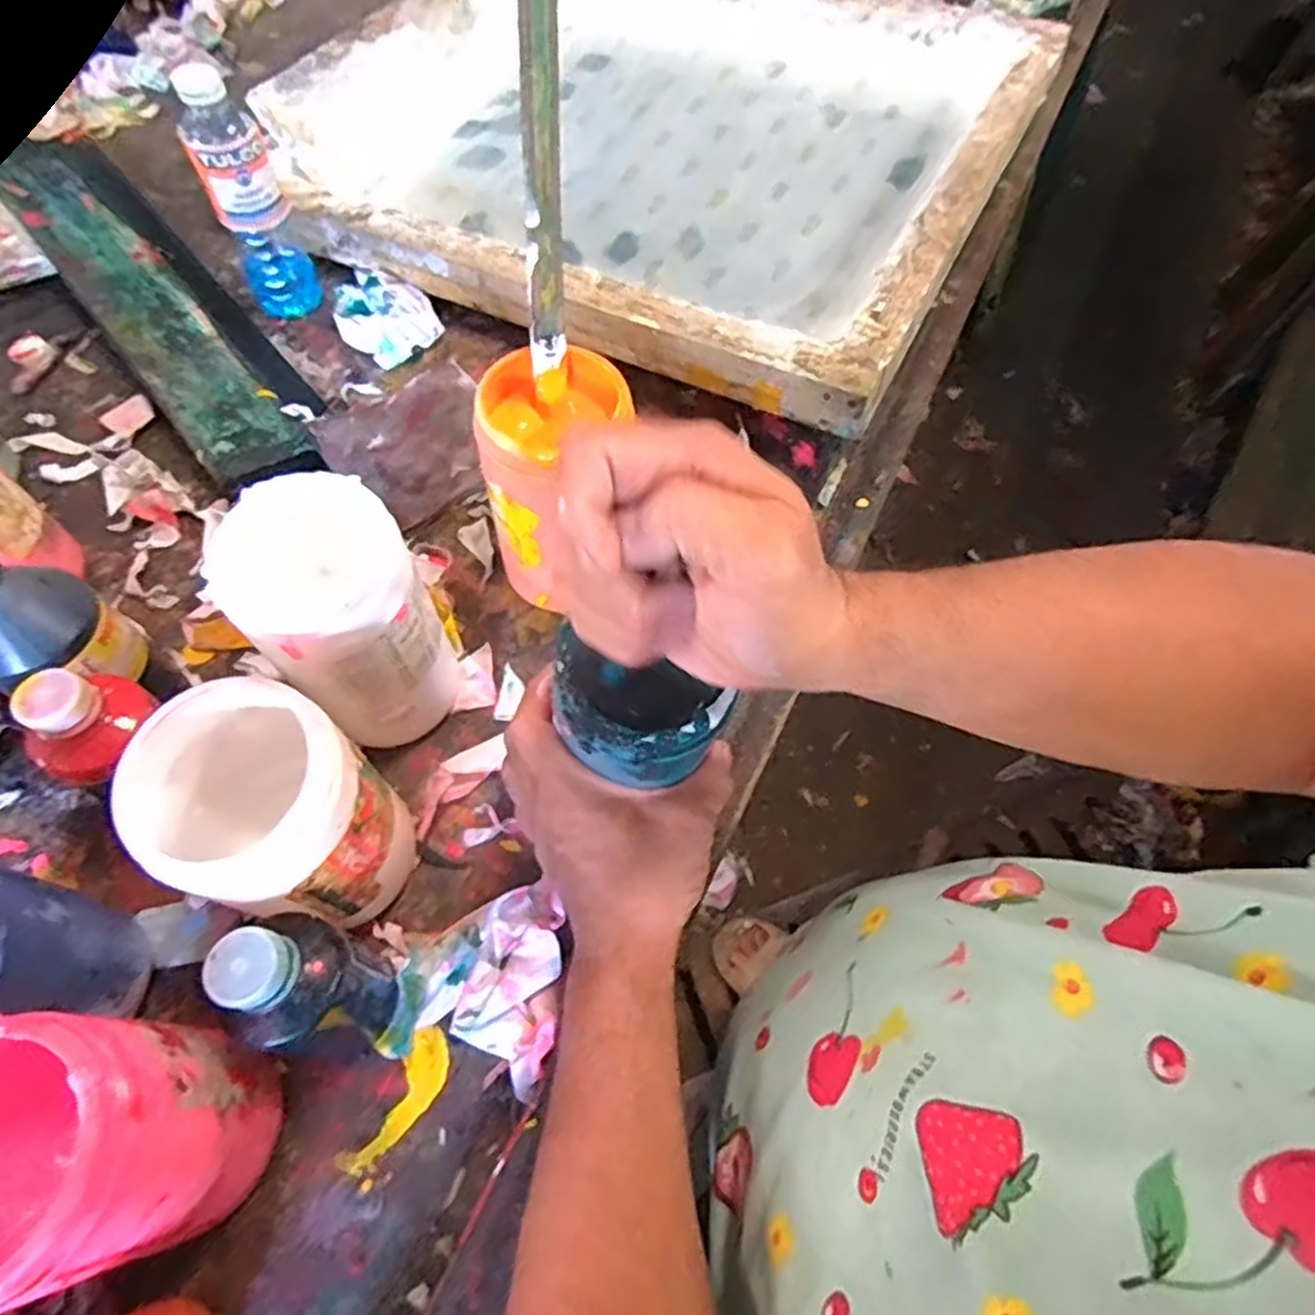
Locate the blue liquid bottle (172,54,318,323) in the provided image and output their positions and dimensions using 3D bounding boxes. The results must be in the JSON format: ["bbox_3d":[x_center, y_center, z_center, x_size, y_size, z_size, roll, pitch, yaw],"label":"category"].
[{"bbox_3d":[-0.336,-0.380,0.631,0.060,0.164,0.052,-29,68,-16],"label":"blue liquid bottle"}]

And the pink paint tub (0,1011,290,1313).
[{"bbox_3d":[-0.241,0.212,0.336,0.095,0.169,0.088,1,63,-2],"label":"pink paint tub"}]

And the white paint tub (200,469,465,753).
[{"bbox_3d":[-0.181,-0.017,0.462,0.094,0.170,0.089,1,63,-2],"label":"white paint tub"}]

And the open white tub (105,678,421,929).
[{"bbox_3d":[-0.193,0.088,0.409,0.094,0.171,0.089,1,63,-2],"label":"open white tub"}]

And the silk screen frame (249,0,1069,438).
[{"bbox_3d":[0.016,-0.555,0.793,0.643,0.078,0.624,26,65,10],"label":"silk screen frame"}]

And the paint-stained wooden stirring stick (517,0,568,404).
[{"bbox_3d":[-0.061,-0.241,0.410,0.020,0.199,0.008,2,35,-2],"label":"paint-stained wooden stirring stick"}]

